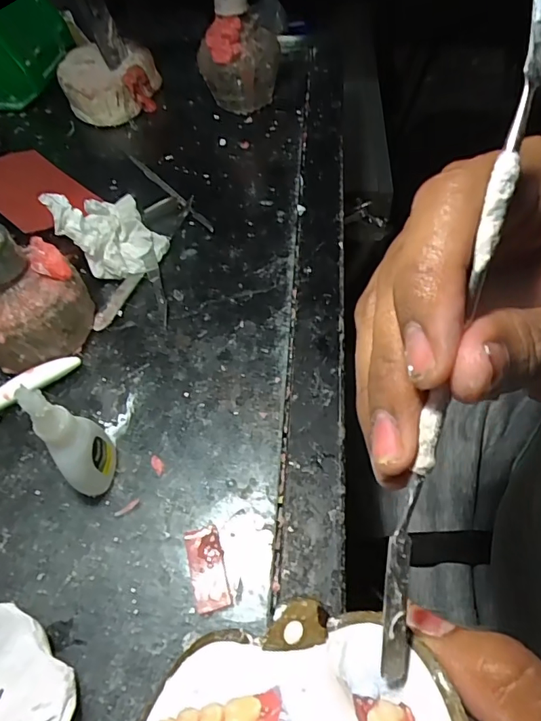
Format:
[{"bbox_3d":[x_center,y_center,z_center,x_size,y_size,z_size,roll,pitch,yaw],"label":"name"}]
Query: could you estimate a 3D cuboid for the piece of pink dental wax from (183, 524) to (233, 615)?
[{"bbox_3d":[-0.032,0.104,0.241,0.018,0.004,0.040,-17,57,-7],"label":"piece of pink dental wax"}]

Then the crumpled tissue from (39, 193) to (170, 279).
[{"bbox_3d":[-0.111,-0.091,0.341,0.067,0.053,0.046,-20,58,-9],"label":"crumpled tissue"}]

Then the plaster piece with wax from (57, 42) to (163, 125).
[{"bbox_3d":[-0.157,-0.268,0.472,0.086,0.047,0.075,-2,57,3],"label":"plaster piece with wax"}]

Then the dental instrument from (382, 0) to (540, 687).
[{"bbox_3d":[0.050,-0.007,0.122,0.010,0.008,0.184,14,94,13],"label":"dental instrument"}]

